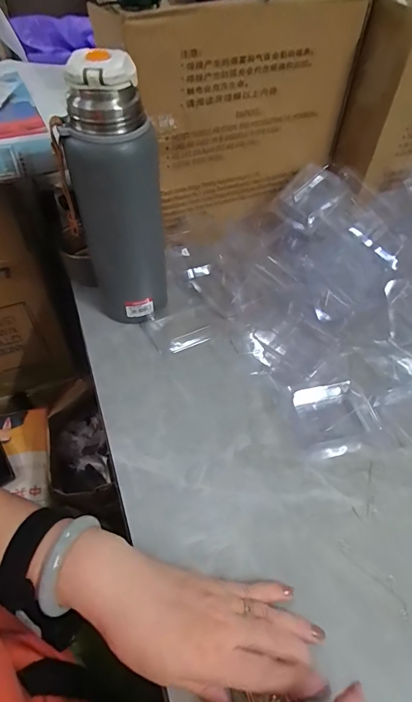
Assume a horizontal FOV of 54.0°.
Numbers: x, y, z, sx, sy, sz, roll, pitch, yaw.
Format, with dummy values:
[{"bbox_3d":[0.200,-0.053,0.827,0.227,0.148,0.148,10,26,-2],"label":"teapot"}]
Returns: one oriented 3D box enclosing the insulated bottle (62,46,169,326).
[{"bbox_3d":[-0.087,-0.142,0.410,0.086,0.263,0.077,-11,55,-11],"label":"insulated bottle"}]

